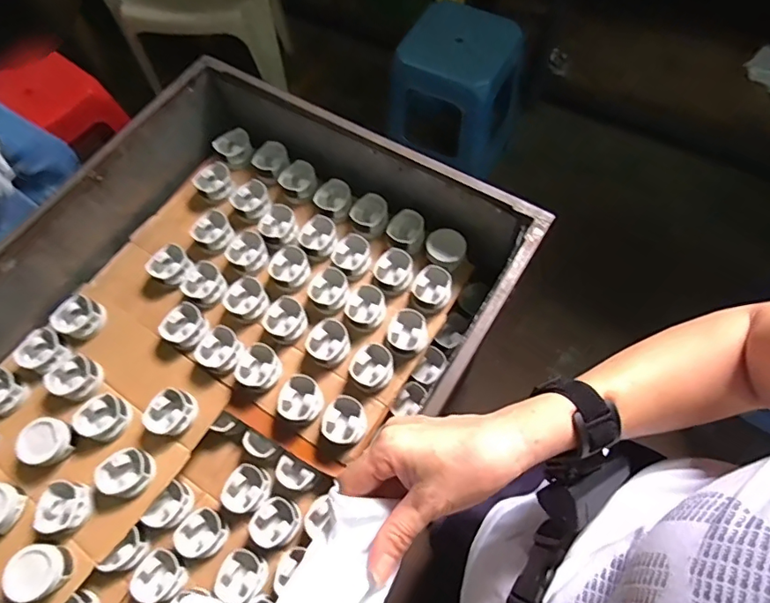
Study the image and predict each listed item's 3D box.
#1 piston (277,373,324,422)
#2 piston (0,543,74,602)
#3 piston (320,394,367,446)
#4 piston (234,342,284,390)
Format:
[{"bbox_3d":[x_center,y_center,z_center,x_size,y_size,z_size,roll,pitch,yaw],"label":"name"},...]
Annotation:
[{"bbox_3d":[-0.149,0.174,0.879,0.076,0.057,0.076,-1,65,2],"label":"piston"},{"bbox_3d":[-0.536,0.418,0.774,0.078,0.064,0.078,-1,65,2],"label":"piston"},{"bbox_3d":[-0.069,0.208,0.859,0.073,0.052,0.076,-1,65,2],"label":"piston"},{"bbox_3d":[-0.226,0.122,0.909,0.074,0.053,0.076,-1,65,2],"label":"piston"}]

